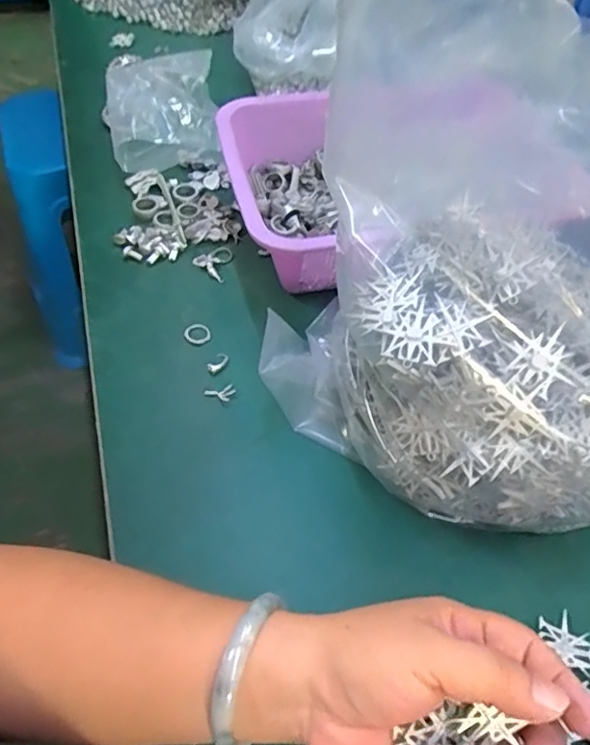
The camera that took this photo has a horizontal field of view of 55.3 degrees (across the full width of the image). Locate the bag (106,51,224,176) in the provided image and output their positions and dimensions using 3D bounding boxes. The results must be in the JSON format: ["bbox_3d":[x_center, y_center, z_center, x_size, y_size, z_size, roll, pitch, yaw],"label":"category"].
[{"bbox_3d":[-0.145,-0.290,0.613,0.113,0.062,0.171,-8,54,-9],"label":"bag"}]

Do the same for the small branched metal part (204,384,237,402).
[{"bbox_3d":[-0.056,0.016,0.424,0.023,0.004,0.013,-16,55,-14],"label":"small branched metal part"}]

